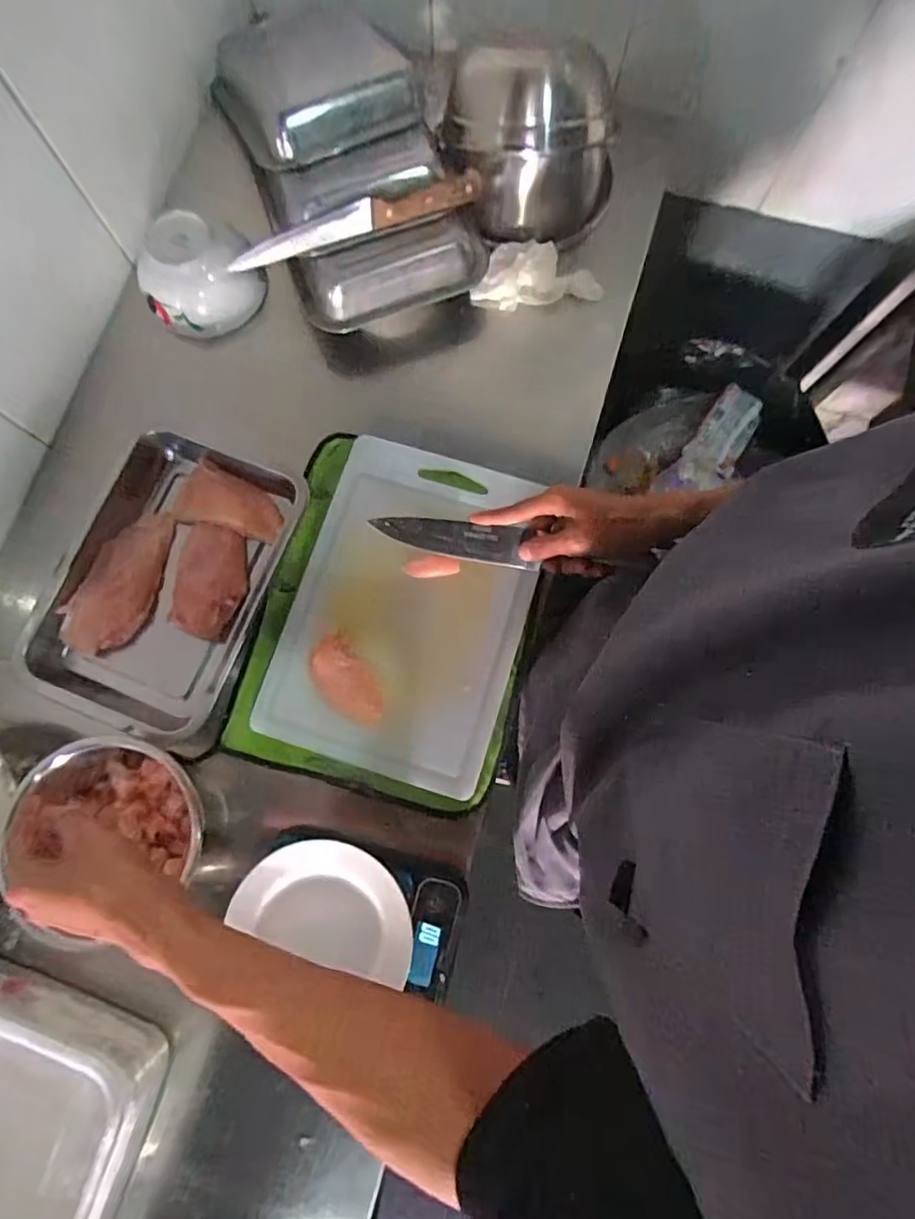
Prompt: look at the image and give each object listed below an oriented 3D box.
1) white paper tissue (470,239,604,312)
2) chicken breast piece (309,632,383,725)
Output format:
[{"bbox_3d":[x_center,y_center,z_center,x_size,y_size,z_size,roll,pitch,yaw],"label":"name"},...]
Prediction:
[{"bbox_3d":[0.093,-0.398,0.682,0.152,0.020,0.067,-9,119,-2],"label":"white paper tissue"},{"bbox_3d":[-0.115,0.073,0.587,0.053,0.014,0.097,-38,81,-7],"label":"chicken breast piece"}]

